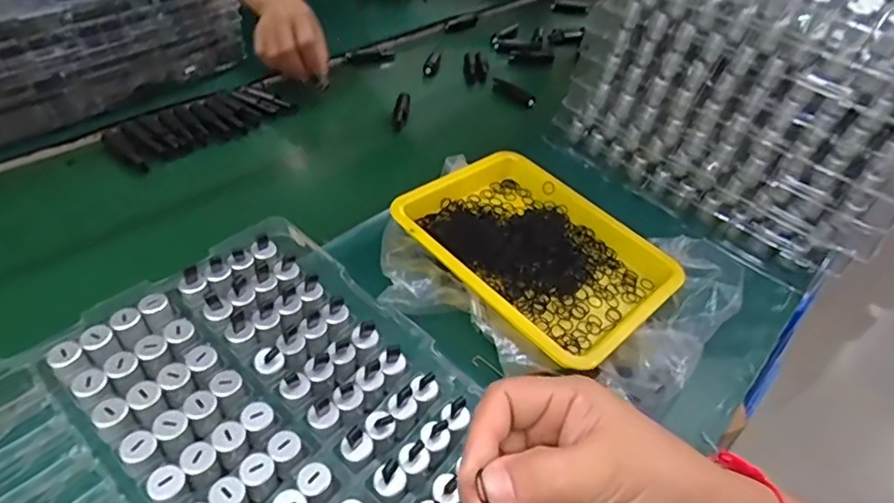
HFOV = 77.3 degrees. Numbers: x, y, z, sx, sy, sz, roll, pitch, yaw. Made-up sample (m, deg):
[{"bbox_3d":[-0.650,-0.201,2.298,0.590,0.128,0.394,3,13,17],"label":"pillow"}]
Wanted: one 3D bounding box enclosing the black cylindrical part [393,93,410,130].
[{"bbox_3d":[-0.058,-0.181,0.709,0.020,0.014,0.064,4,55,-3],"label":"black cylindrical part"}]

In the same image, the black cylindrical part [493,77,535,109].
[{"bbox_3d":[0.093,-0.223,0.780,0.014,0.017,0.073,-24,52,-31],"label":"black cylindrical part"}]

